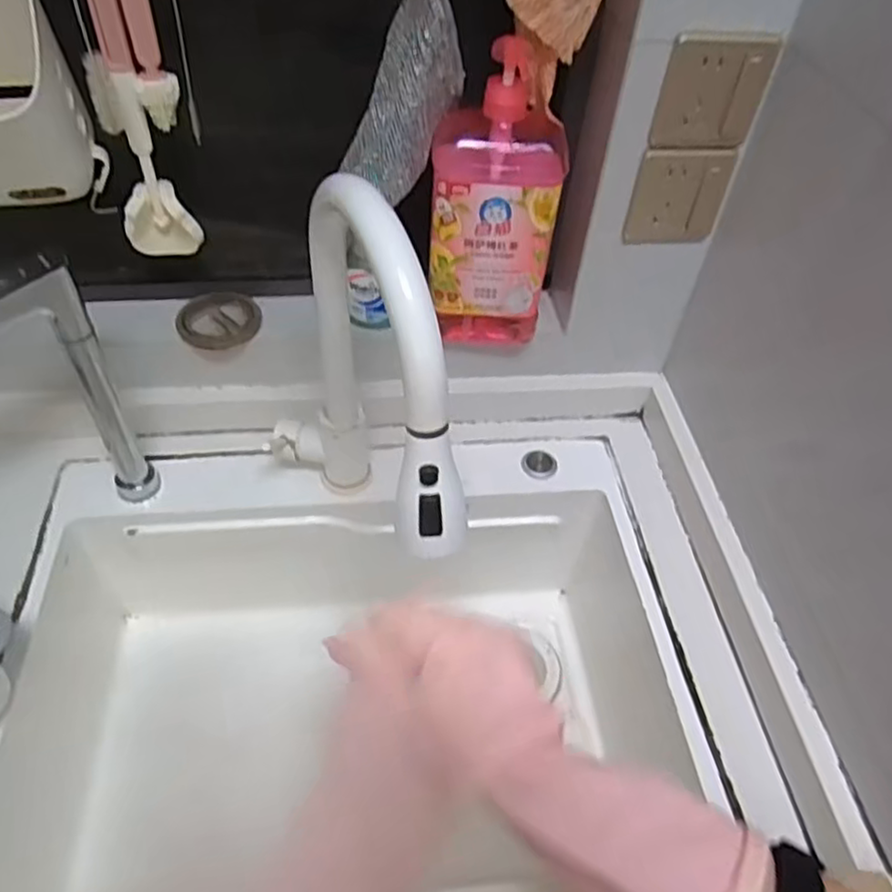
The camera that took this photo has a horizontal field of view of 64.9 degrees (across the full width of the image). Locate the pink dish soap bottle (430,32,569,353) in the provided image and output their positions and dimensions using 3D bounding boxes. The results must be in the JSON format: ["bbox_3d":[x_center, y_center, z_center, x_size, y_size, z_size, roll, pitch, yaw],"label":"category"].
[{"bbox_3d":[0.043,-0.220,0.651,0.109,0.268,0.074,-1,49,-6],"label":"pink dish soap bottle"}]

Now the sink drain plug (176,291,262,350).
[{"bbox_3d":[-0.229,-0.127,0.712,0.080,0.024,0.063,-13,51,-16],"label":"sink drain plug"}]

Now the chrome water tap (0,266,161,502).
[{"bbox_3d":[-0.368,-0.025,0.613,0.163,0.270,0.060,-25,55,-25],"label":"chrome water tap"}]

